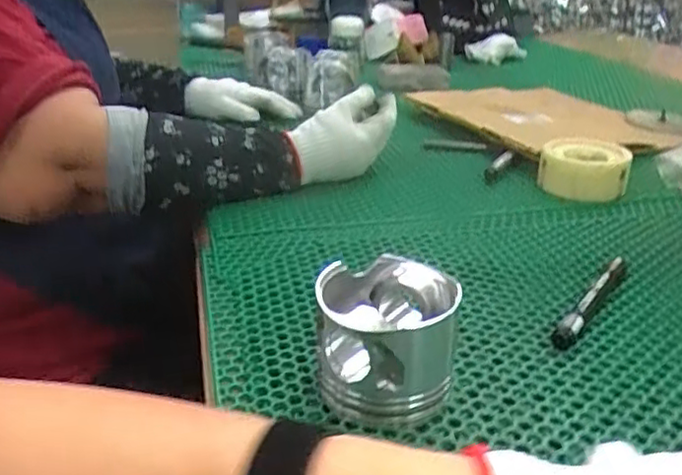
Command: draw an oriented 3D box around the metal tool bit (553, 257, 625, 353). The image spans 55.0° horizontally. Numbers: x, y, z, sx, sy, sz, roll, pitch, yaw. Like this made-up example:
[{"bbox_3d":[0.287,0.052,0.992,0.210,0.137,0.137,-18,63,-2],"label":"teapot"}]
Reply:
[{"bbox_3d":[0.204,0.050,0.527,0.015,0.021,0.141,18,32,33],"label":"metal tool bit"}]

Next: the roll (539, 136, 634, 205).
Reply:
[{"bbox_3d":[0.276,-0.081,0.744,0.092,0.047,0.090,11,27,18],"label":"roll"}]

